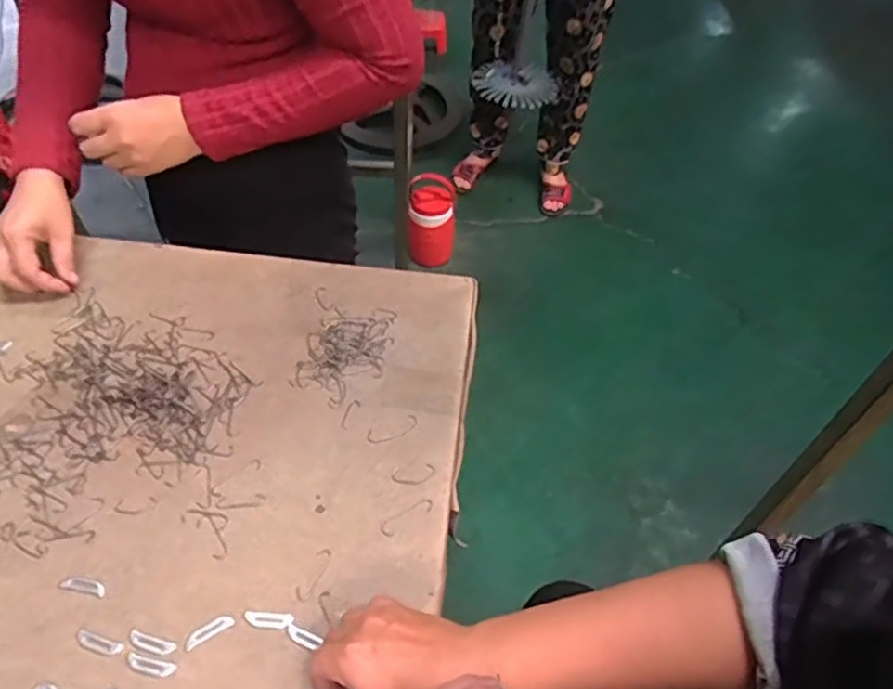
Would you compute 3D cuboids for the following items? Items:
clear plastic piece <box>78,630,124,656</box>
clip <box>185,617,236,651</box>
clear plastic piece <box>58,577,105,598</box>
[{"bbox_3d":[-0.246,0.211,0.461,0.035,0.004,0.010,15,52,9],"label":"clear plastic piece"},{"bbox_3d":[-0.170,0.205,0.466,0.035,0.004,0.012,-25,57,-21],"label":"clip"},{"bbox_3d":[-0.269,0.178,0.482,0.035,0.004,0.011,12,52,6],"label":"clear plastic piece"}]

